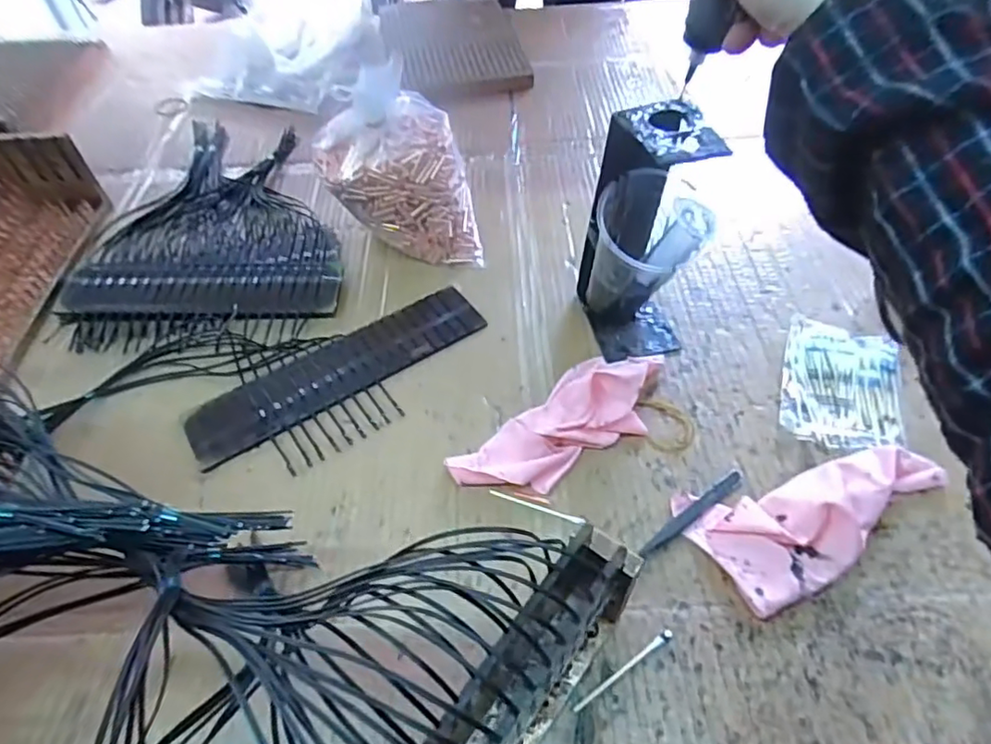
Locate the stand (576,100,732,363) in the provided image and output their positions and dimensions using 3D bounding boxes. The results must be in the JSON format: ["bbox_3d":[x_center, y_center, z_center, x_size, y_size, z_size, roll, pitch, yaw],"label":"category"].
[{"bbox_3d":[0.119,-0.106,0.466,0.077,0.200,0.089,-7,51,-3],"label":"stand"}]

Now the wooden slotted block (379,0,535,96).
[{"bbox_3d":[-0.066,-0.496,0.888,0.192,0.038,0.300,-12,50,-7],"label":"wooden slotted block"}]

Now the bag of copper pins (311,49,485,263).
[{"bbox_3d":[-0.092,-0.188,0.554,0.138,0.174,0.078,-10,51,-5],"label":"bag of copper pins"}]

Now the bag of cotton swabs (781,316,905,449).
[{"bbox_3d":[0.280,0.008,0.477,0.082,0.025,0.115,14,52,15],"label":"bag of cotton swabs"}]

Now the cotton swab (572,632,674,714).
[{"bbox_3d":[0.079,0.182,0.361,0.076,0.004,0.006,-28,54,-19],"label":"cotton swab"}]

